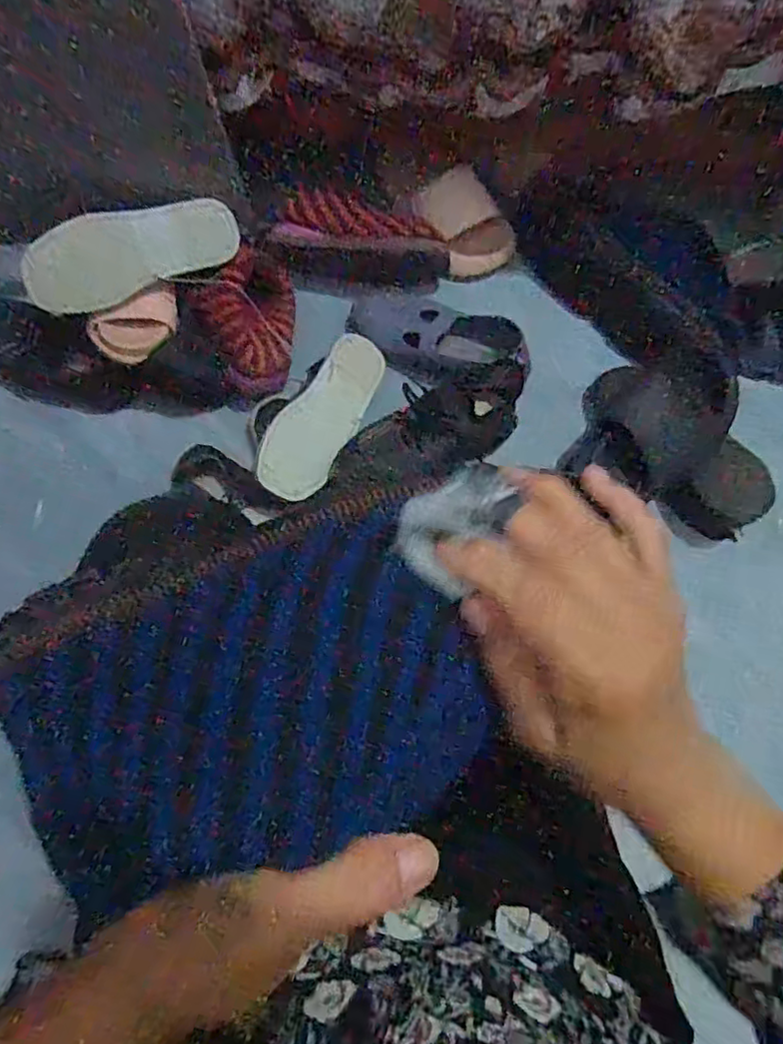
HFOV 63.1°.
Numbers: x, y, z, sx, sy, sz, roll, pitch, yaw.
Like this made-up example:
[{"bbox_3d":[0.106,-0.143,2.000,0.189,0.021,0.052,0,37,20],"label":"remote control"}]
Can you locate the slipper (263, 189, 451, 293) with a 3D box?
[{"bbox_3d":[-0.037,-0.335,0.769,0.231,0.072,0.077,1,75,-24],"label":"slipper"}]

